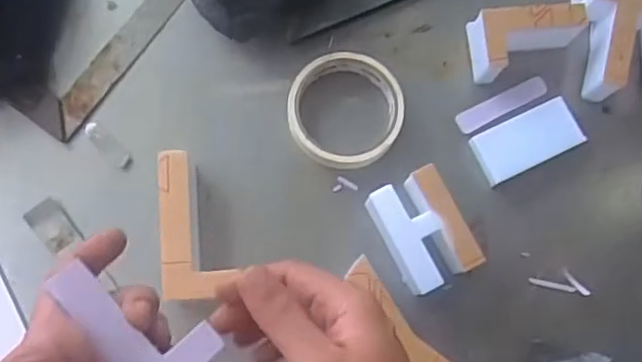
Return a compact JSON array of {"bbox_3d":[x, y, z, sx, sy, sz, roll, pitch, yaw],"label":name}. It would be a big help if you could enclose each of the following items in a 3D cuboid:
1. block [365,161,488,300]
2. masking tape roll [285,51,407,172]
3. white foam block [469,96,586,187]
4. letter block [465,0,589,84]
[{"bbox_3d":[0.077,0.038,0.518,0.065,0.045,0.083,-26,82,-6],"label":"block"},{"bbox_3d":[0.020,-0.055,0.541,0.090,0.026,0.091,0,81,-2],"label":"masking tape roll"},{"bbox_3d":[0.166,-0.032,0.546,0.086,0.013,0.043,-26,82,-6],"label":"white foam block"},{"bbox_3d":[0.164,-0.111,0.543,0.080,0.043,0.051,-6,81,-3],"label":"letter block"}]

